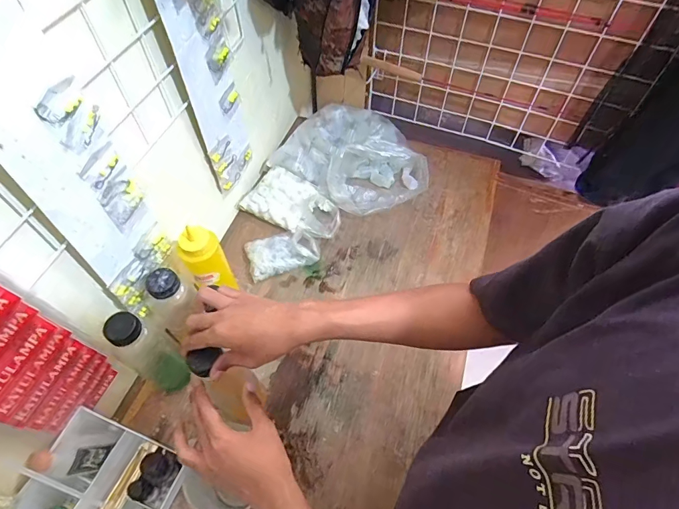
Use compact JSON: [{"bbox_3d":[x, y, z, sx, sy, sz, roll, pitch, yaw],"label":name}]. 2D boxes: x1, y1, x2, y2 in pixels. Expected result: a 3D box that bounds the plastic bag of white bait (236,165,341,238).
[{"bbox_3d":[-0.091,-0.109,0.806,0.196,0.030,0.117,22,59,14],"label":"plastic bag of white bait"}]

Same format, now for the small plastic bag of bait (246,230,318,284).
[{"bbox_3d":[-0.109,-0.008,0.753,0.129,0.027,0.081,-16,58,-10],"label":"small plastic bag of bait"}]

